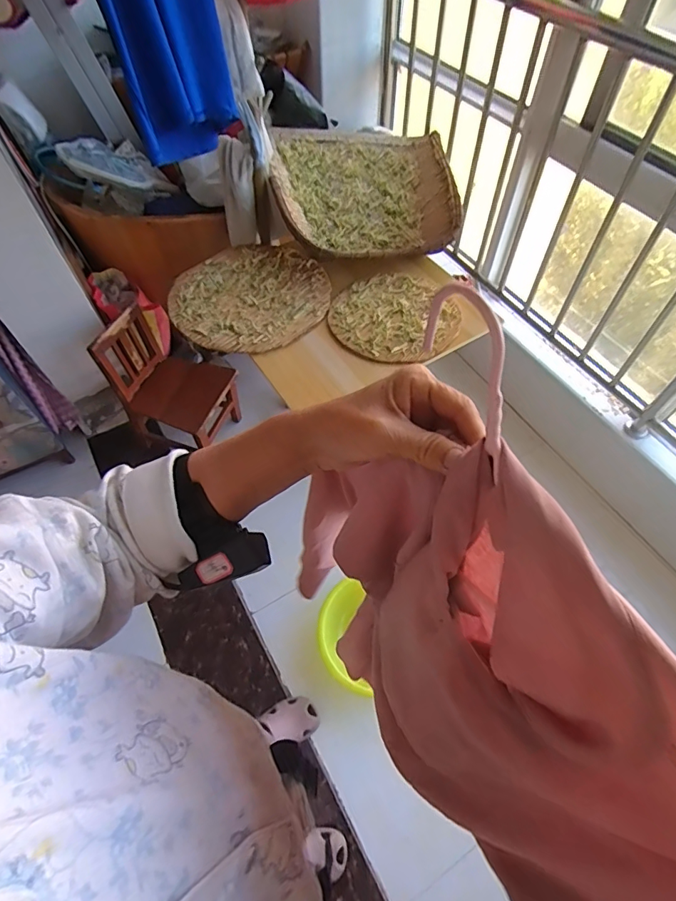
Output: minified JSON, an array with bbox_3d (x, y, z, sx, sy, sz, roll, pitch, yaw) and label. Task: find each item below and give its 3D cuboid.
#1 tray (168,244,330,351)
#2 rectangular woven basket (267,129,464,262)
[{"bbox_3d":[-0.271,-0.470,1.400,0.448,0.044,0.442,-38,65,-21],"label":"tray"},{"bbox_3d":[0.090,-0.853,1.524,0.585,0.194,0.548,-6,58,-3],"label":"rectangular woven basket"}]

